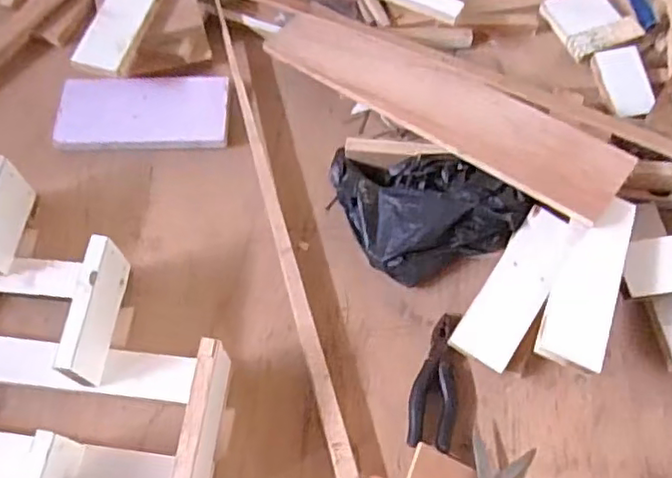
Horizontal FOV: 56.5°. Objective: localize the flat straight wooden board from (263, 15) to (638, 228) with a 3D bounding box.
[{"bbox_3d":[0.128,-0.174,0.782,0.468,0.027,0.103,33,79,19],"label":"flat straight wooden board"}]

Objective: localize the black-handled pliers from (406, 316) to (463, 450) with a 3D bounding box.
[{"bbox_3d":[0.107,0.150,0.676,0.048,0.011,0.147,7,64,3],"label":"black-handled pliers"}]

